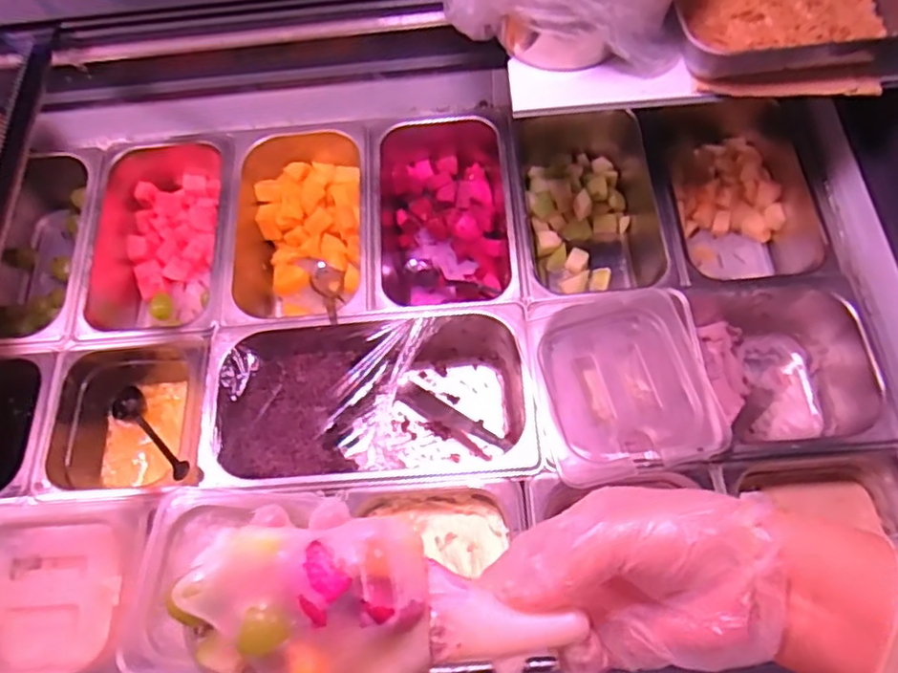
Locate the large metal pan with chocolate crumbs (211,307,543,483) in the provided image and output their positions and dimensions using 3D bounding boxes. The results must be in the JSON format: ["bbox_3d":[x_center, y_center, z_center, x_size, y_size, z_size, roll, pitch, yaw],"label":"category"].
[{"bbox_3d":[-0.077,0.073,0.671,0.323,0.111,0.171,-3,66,2],"label":"large metal pan with chocolate crumbs"}]

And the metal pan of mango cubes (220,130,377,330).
[{"bbox_3d":[-0.167,-0.119,0.757,0.165,0.098,0.247,-5,66,1],"label":"metal pan of mango cubes"}]

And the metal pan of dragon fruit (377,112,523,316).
[{"bbox_3d":[-0.006,-0.137,0.752,0.150,0.089,0.258,-6,66,1],"label":"metal pan of dragon fruit"}]

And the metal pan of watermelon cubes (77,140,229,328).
[{"bbox_3d":[-0.341,-0.114,0.774,0.174,0.088,0.266,-7,66,0],"label":"metal pan of watermelon cubes"}]

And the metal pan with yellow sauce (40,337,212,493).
[{"bbox_3d":[-0.320,0.088,0.682,0.165,0.096,0.158,-2,66,2],"label":"metal pan with yellow sauce"}]

